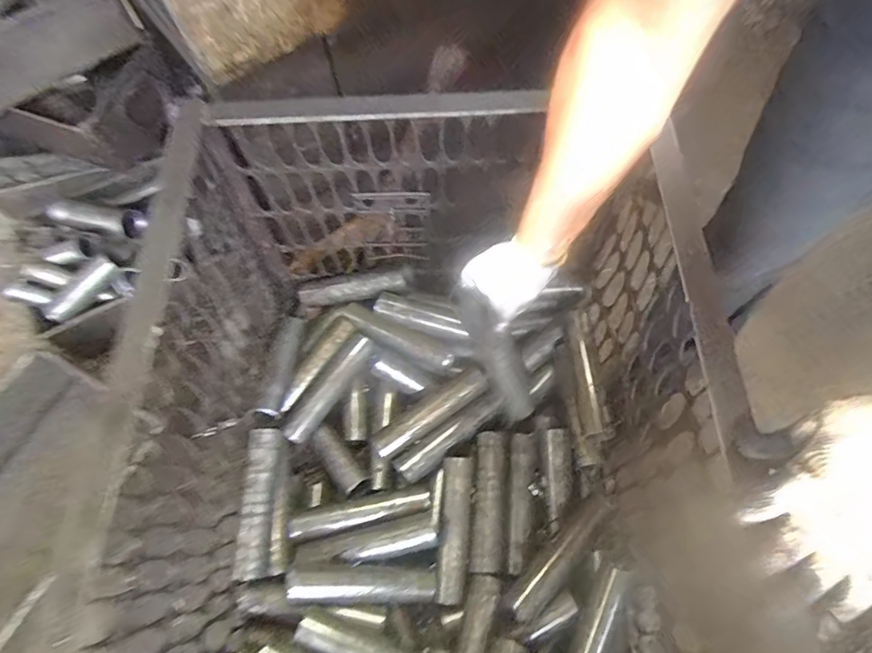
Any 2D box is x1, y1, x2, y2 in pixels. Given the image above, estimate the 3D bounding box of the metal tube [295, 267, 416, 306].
[{"bbox_3d":[-0.131,-0.065,0.845,0.190,0.028,0.030,-10,64,15],"label":"metal tube"}]

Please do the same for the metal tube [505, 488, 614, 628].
[{"bbox_3d":[0.160,0.293,0.684,0.189,0.043,0.039,-41,70,-15],"label":"metal tube"}]

